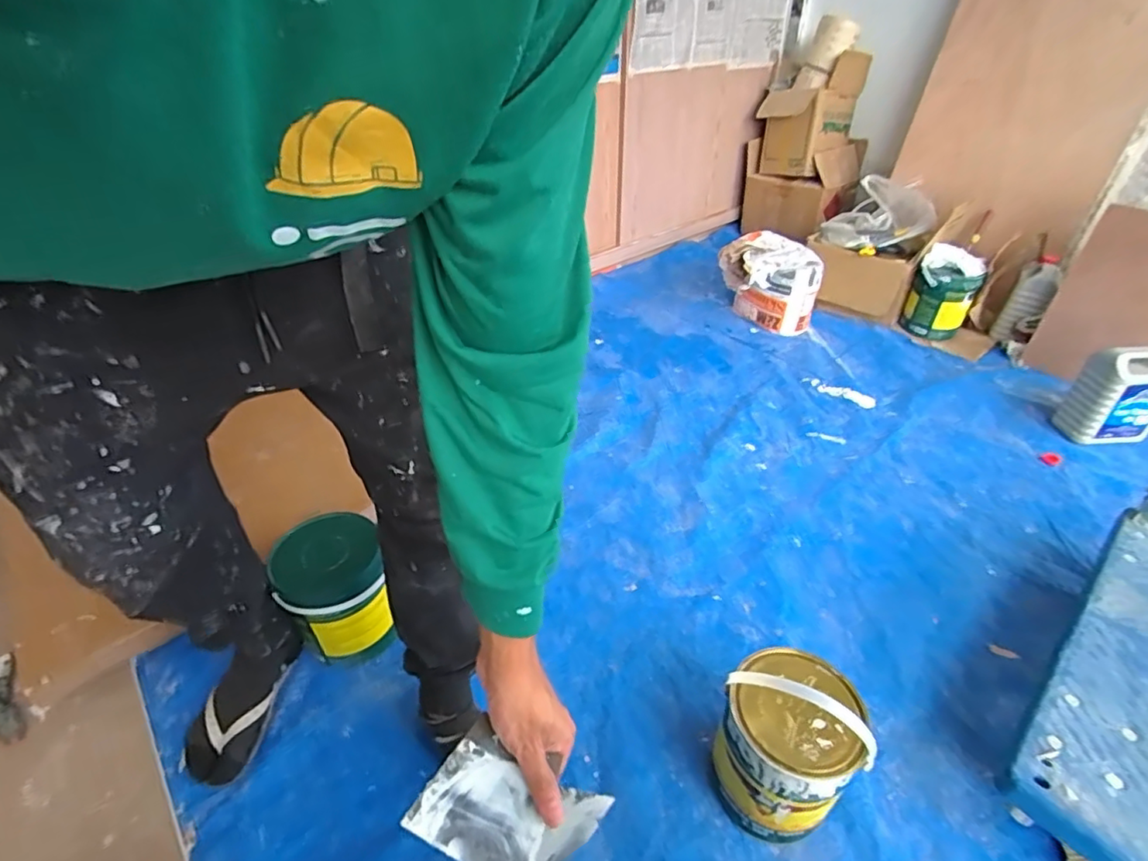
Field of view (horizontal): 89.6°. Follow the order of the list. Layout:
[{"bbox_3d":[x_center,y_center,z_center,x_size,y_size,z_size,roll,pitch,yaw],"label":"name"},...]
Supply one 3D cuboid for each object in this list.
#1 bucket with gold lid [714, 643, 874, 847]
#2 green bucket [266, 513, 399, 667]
[{"bbox_3d":[0.277,0.400,0.759,0.156,0.292,0.165,-1,39,0],"label":"bucket with gold lid"},{"bbox_3d":[-0.395,0.275,0.973,0.165,0.218,0.154,-1,39,0],"label":"green bucket"}]

